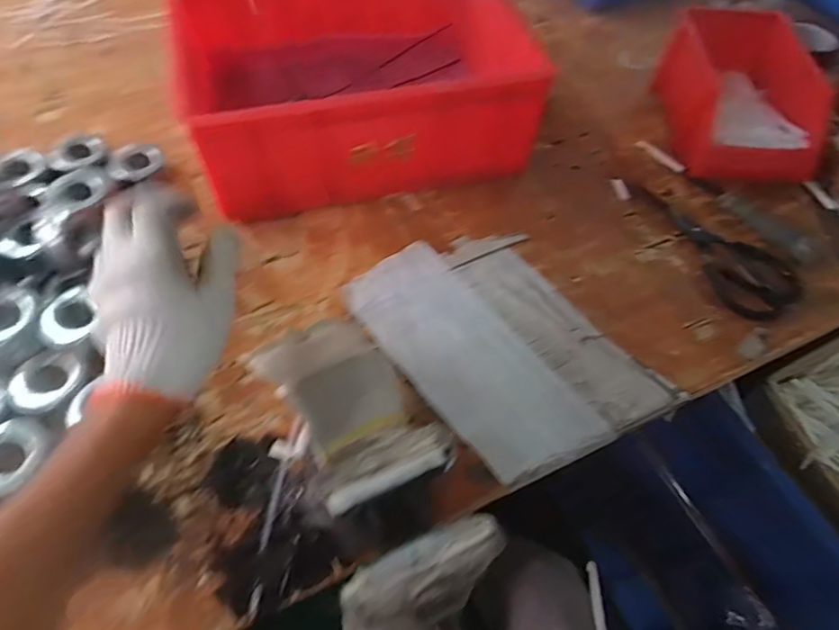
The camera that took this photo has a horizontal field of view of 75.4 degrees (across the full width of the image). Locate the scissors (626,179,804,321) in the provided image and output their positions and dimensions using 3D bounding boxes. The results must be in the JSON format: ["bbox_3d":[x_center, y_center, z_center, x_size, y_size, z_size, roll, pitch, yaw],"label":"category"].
[{"bbox_3d":[0.354,-0.091,0.653,0.093,0.014,0.225,-18,59,-14],"label":"scissors"}]

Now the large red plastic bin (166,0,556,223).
[{"bbox_3d":[-0.079,-0.312,0.690,0.388,0.148,0.354,-12,59,-11],"label":"large red plastic bin"}]

